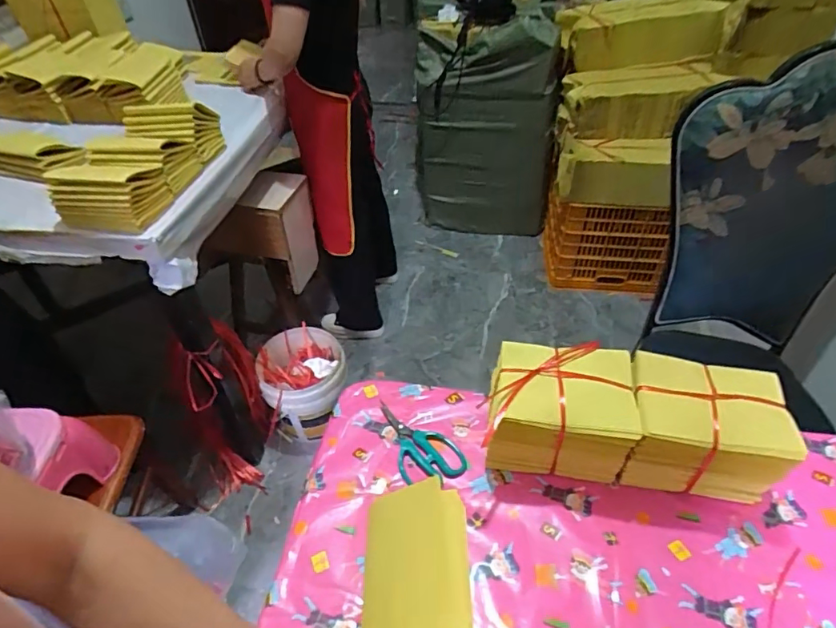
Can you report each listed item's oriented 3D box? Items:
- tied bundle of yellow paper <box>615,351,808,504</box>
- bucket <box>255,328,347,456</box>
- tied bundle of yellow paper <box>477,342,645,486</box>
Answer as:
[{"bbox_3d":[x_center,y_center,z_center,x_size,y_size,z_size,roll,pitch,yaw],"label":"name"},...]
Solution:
[{"bbox_3d":[0.340,0.145,0.624,0.161,0.136,0.117,8,45,10],"label":"tied bundle of yellow paper"},{"bbox_3d":[-0.347,0.239,1.567,0.261,0.311,0.245,-1,44,1],"label":"bucket"},{"bbox_3d":[0.175,0.126,0.650,0.175,0.127,0.130,0,44,2],"label":"tied bundle of yellow paper"}]

